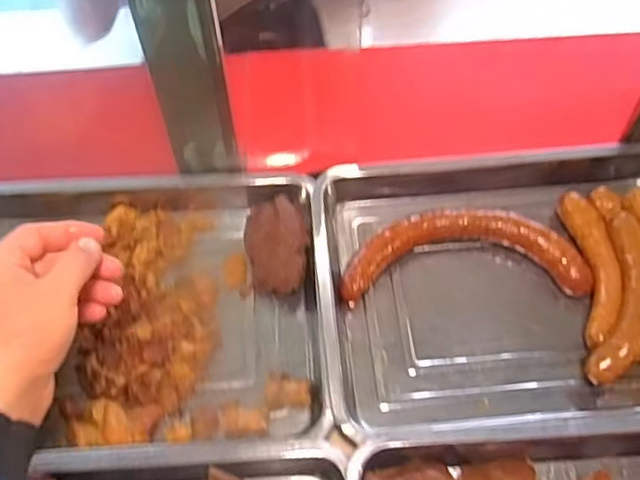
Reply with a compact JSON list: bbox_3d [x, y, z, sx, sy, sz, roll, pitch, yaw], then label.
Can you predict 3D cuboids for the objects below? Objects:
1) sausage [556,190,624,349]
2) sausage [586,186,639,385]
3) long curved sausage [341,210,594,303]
[{"bbox_3d":[0.262,0.025,0.626,0.036,0.027,0.161,0,56,1],"label":"sausage"},{"bbox_3d":[0.282,0.033,0.601,0.052,0.031,0.207,11,57,8],"label":"sausage"},{"bbox_3d":[0.140,0.015,0.640,0.230,0.033,0.083,-1,56,0],"label":"long curved sausage"}]

